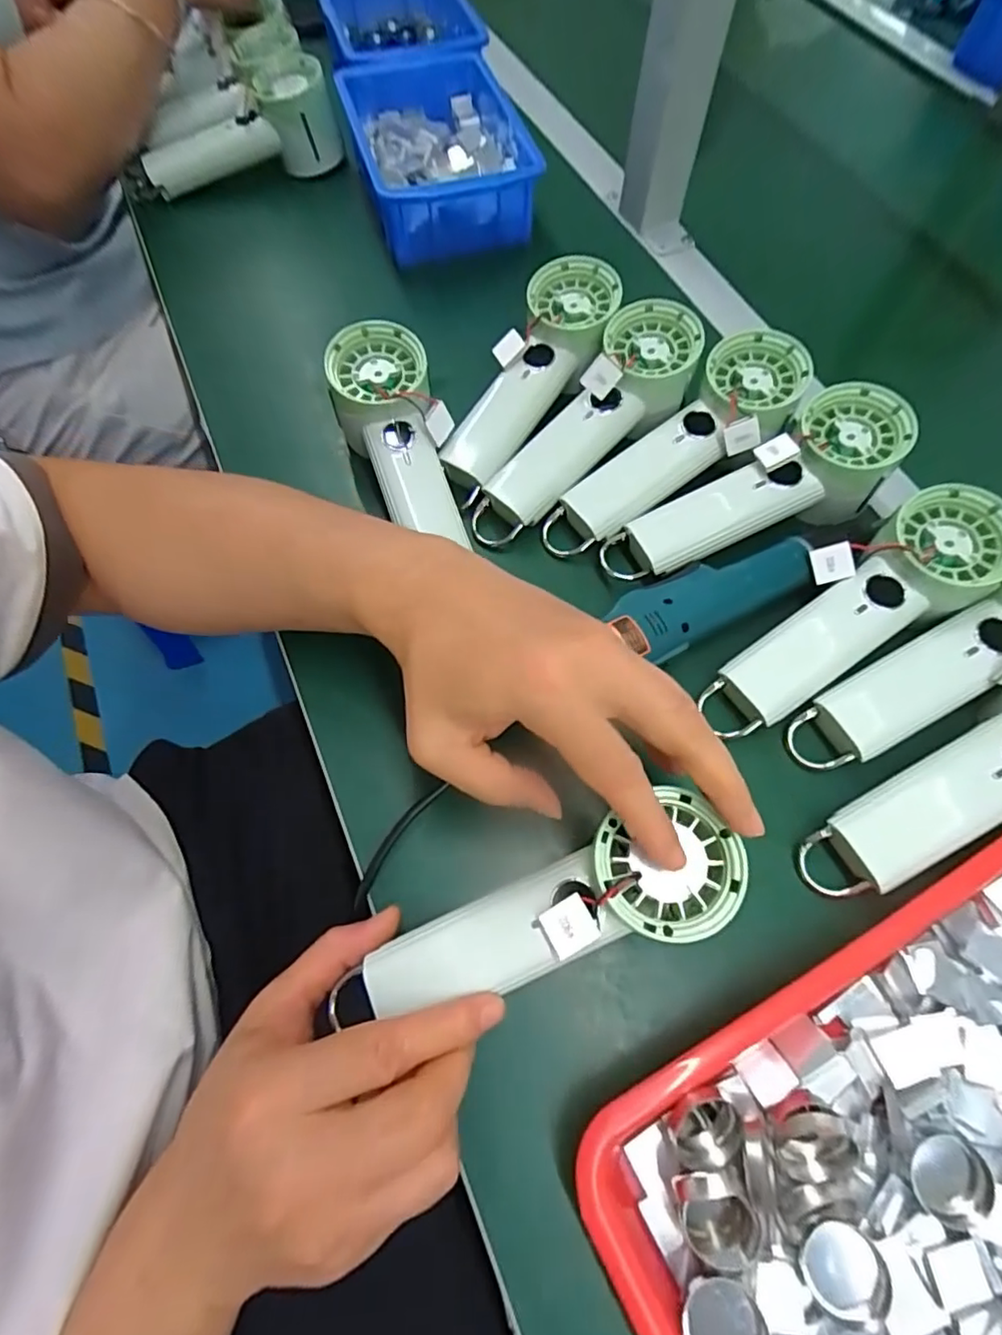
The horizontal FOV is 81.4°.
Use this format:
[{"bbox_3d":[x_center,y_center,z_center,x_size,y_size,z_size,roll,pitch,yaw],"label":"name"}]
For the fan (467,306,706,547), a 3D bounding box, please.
[{"bbox_3d":[0.054,-0.158,0.377,0.063,0.046,0.195,43,89,18],"label":"fan"}]

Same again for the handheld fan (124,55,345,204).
[{"bbox_3d":[-0.241,-0.468,0.528,0.199,0.064,0.074,-11,66,11],"label":"handheld fan"}]

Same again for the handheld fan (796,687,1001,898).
[{"bbox_3d":[0.242,0.056,0.292,0.195,0.029,0.057,-31,69,2],"label":"handheld fan"}]

